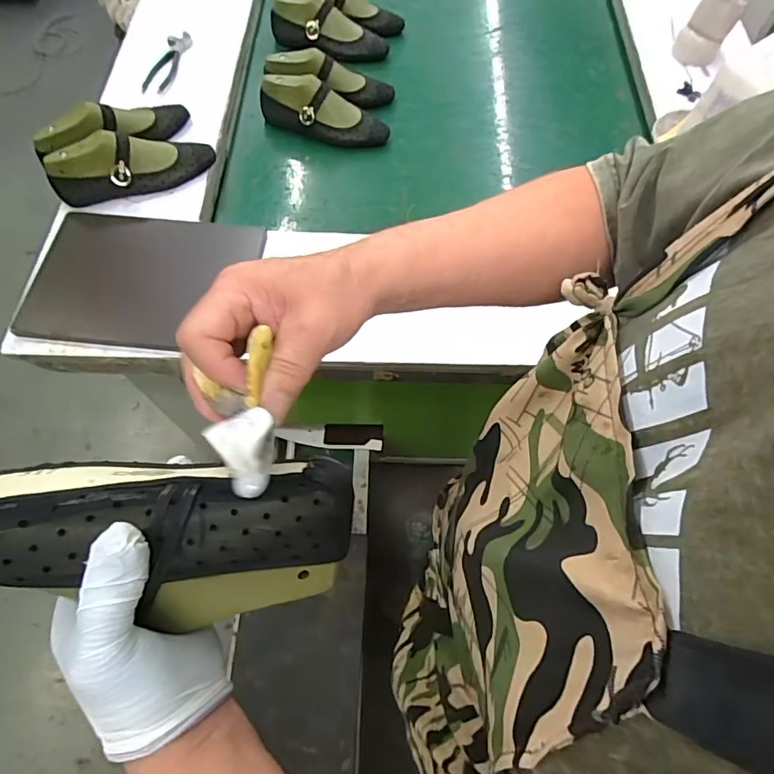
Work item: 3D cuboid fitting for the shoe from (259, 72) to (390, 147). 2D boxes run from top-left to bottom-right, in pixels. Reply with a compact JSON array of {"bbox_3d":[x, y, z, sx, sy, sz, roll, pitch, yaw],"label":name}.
[{"bbox_3d":[-0.126,-0.537,0.963,0.259,0.070,0.085,14,65,6],"label":"shoe"}]

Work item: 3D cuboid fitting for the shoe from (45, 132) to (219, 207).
[{"bbox_3d":[-0.430,-0.383,0.837,0.260,0.079,0.079,-18,66,-9],"label":"shoe"}]

